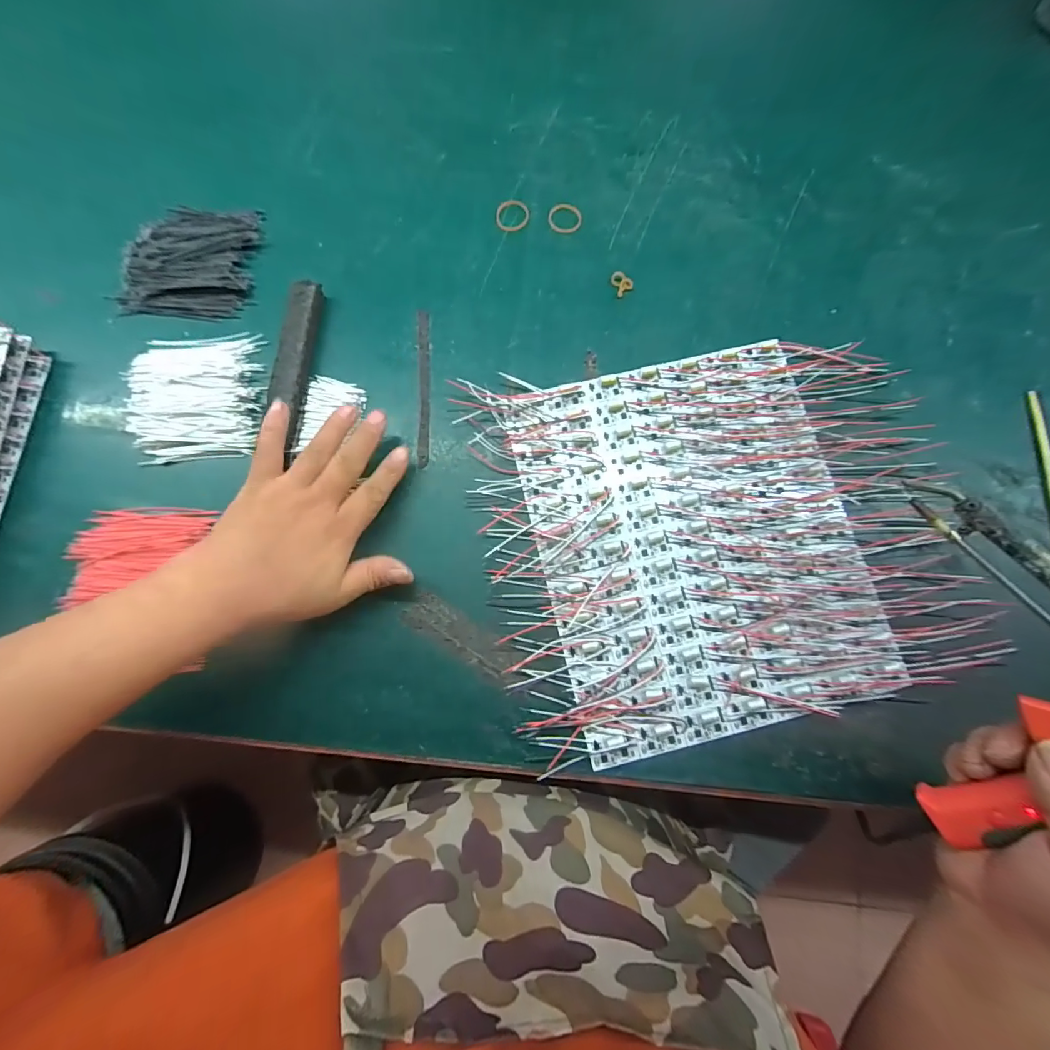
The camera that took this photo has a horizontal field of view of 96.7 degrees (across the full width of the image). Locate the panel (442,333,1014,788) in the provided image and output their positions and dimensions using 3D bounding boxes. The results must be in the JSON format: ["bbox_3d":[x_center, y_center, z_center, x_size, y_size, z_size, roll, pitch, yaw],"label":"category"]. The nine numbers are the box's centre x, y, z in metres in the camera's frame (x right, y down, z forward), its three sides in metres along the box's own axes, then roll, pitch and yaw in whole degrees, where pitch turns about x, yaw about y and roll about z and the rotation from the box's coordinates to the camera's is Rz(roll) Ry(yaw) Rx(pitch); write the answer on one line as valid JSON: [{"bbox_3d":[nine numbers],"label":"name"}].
[{"bbox_3d":[0.154,0.001,0.356,0.359,0.027,0.292,-11,79,-2],"label":"panel"}]

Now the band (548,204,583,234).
[{"bbox_3d":[0.036,-0.276,0.419,0.030,0.004,0.029,0,79,0],"label":"band"}]

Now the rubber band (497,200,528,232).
[{"bbox_3d":[-0.011,-0.279,0.420,0.029,0.004,0.033,3,79,0],"label":"rubber band"}]

